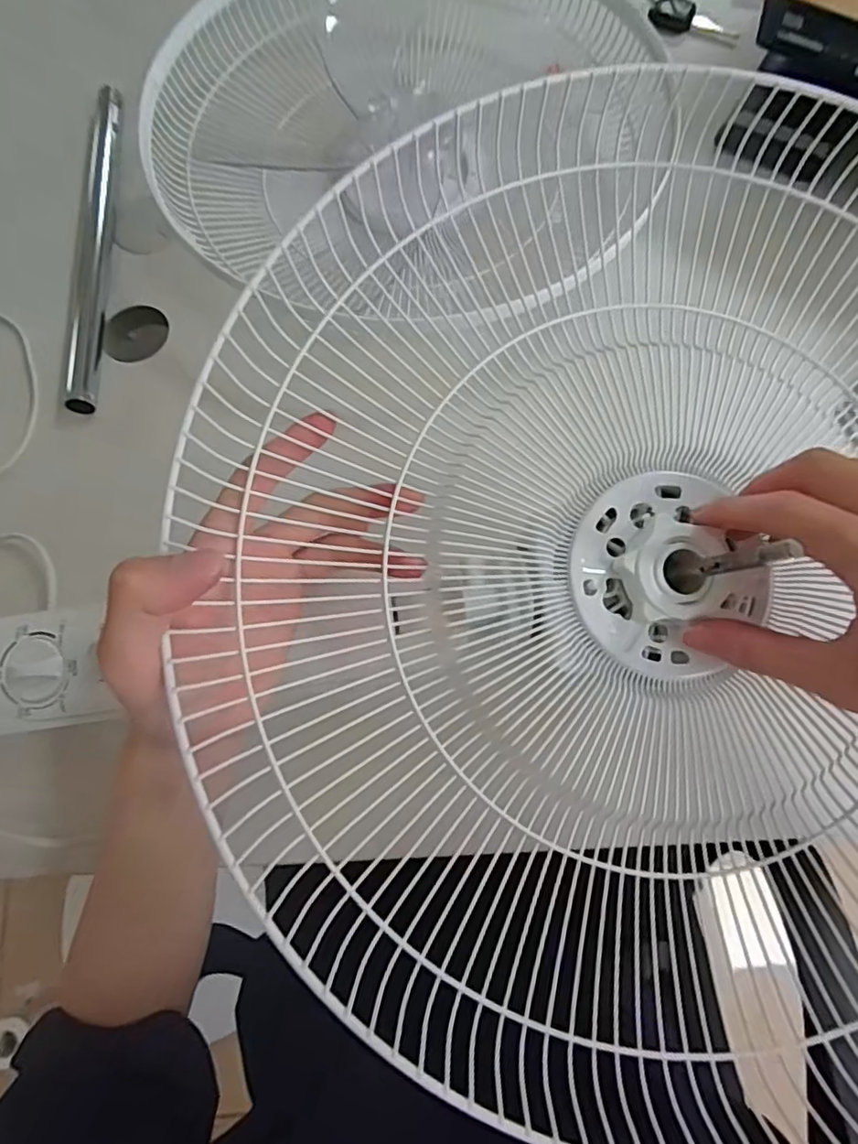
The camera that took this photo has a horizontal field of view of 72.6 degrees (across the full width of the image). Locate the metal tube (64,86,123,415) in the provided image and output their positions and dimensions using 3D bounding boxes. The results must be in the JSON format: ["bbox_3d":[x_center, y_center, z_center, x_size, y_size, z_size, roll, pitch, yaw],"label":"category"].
[{"bbox_3d":[-0.312,-0.307,0.549,0.028,0.024,0.360,-5,74,1],"label":"metal tube"}]

